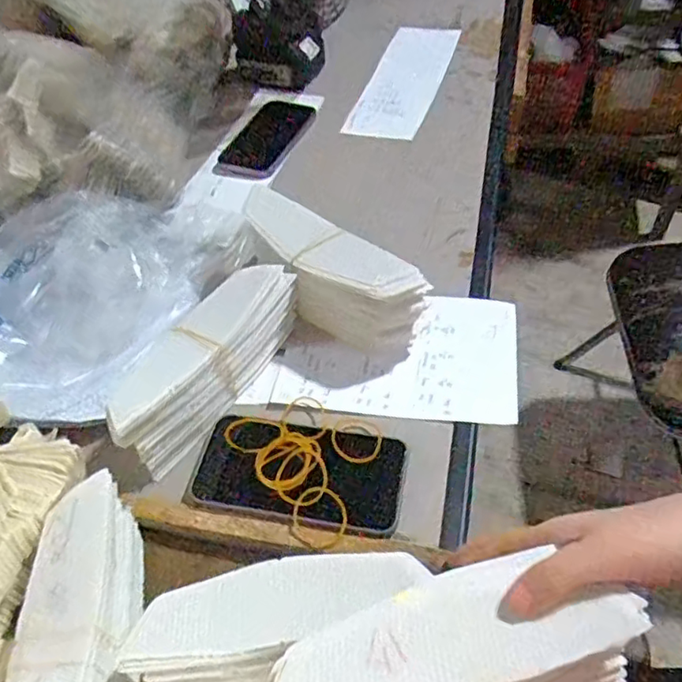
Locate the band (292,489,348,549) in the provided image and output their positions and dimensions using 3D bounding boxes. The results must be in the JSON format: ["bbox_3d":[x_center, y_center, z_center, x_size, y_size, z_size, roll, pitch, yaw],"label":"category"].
[{"bbox_3d":[-0.016,0.129,0.447,0.041,0.007,0.039,-3,52,4],"label":"band"}]

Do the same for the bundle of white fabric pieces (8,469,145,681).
[{"bbox_3d":[-0.164,0.194,0.381,0.065,0.061,0.202,-5,51,4],"label":"bundle of white fabric pieces"}]

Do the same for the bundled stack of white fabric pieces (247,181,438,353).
[{"bbox_3d":[-0.011,-0.056,0.551,0.191,0.082,0.067,31,62,28],"label":"bundled stack of white fabric pieces"}]

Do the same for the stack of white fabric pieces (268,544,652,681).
[{"bbox_3d":[0.051,0.160,0.301,0.183,0.042,0.078,-15,52,-4],"label":"stack of white fabric pieces"}]

